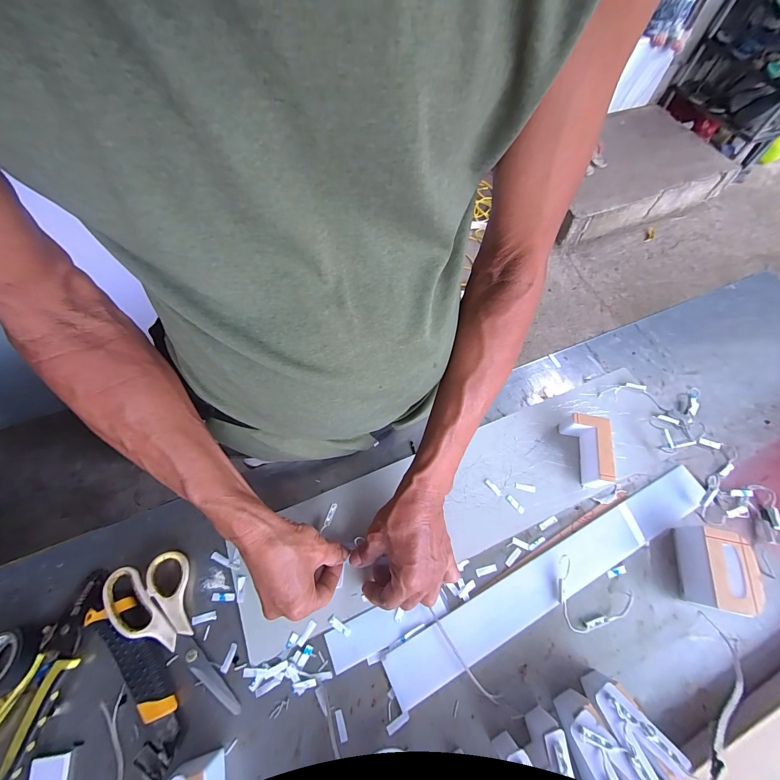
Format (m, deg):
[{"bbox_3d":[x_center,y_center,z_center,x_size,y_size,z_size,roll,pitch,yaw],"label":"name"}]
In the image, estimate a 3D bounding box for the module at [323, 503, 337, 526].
[{"bbox_3d":[-0.069,0.145,0.395,0.008,0.005,0.026,21,79,7],"label":"module"}]

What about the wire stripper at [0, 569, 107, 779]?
[{"bbox_3d":[-0.343,0.286,0.335,0.056,0.027,0.176,18,67,6],"label":"wire stripper"}]

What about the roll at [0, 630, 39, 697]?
[{"bbox_3d":[-0.386,0.272,0.335,0.058,0.034,0.052,-12,67,-7],"label":"roll"}]

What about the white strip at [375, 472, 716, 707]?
[{"bbox_3d":[0.203,0.213,0.396,0.452,0.012,0.051,-24,69,-12],"label":"white strip"}]

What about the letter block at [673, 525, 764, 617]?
[{"bbox_3d":[0.371,0.204,0.387,0.052,0.049,0.082,10,66,3],"label":"letter block"}]

